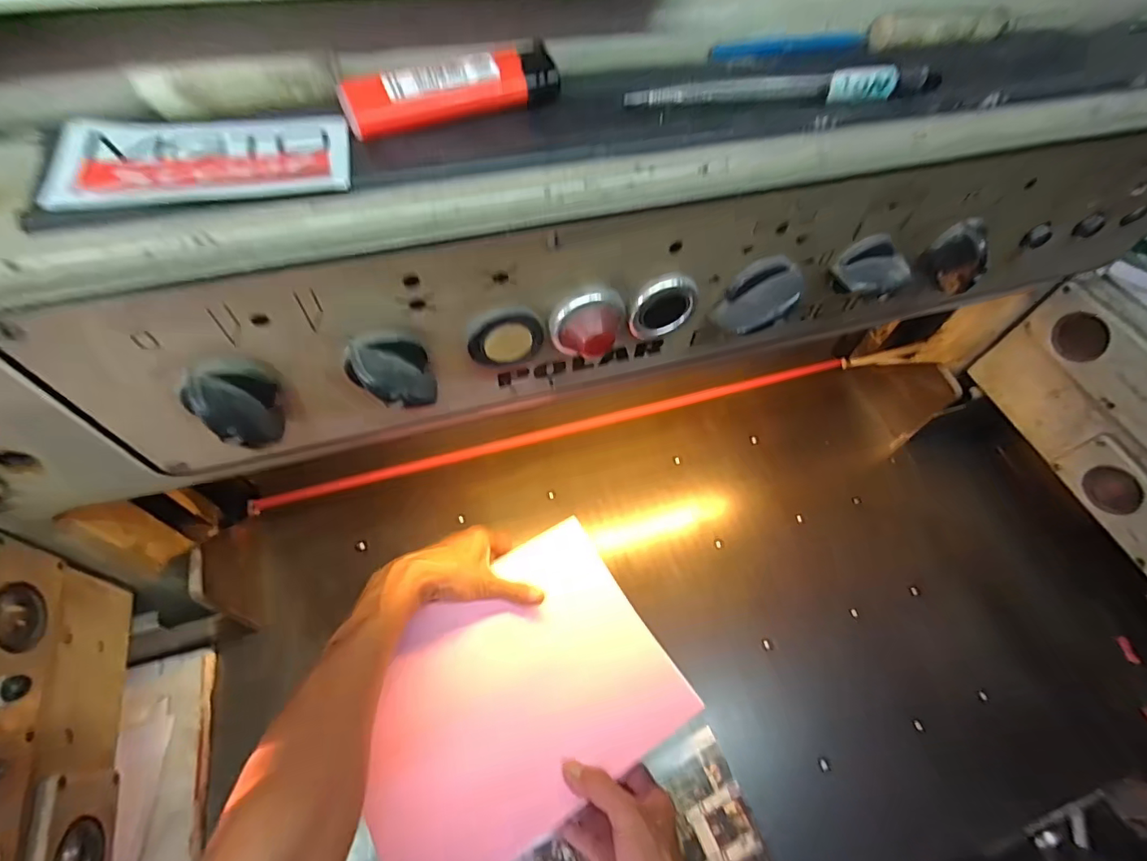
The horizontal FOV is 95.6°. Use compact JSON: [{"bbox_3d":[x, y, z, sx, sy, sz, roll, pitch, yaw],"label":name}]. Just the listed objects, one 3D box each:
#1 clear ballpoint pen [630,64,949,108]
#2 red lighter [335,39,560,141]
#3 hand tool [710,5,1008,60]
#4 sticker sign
[{"bbox_3d":[0.089,-0.141,0.212,0.137,0.011,0.009,-6,60,-8],"label":"clear ballpoint pen"},{"bbox_3d":[-0.044,-0.125,0.191,0.079,0.014,0.018,-21,63,-16],"label":"red lighter"},{"bbox_3d":[0.137,-0.185,0.241,0.150,0.013,0.014,-11,60,-11],"label":"hand tool"},{"bbox_3d":[-0.119,-0.090,0.171,0.085,0.004,0.044,-8,61,-12],"label":"sticker sign"}]

